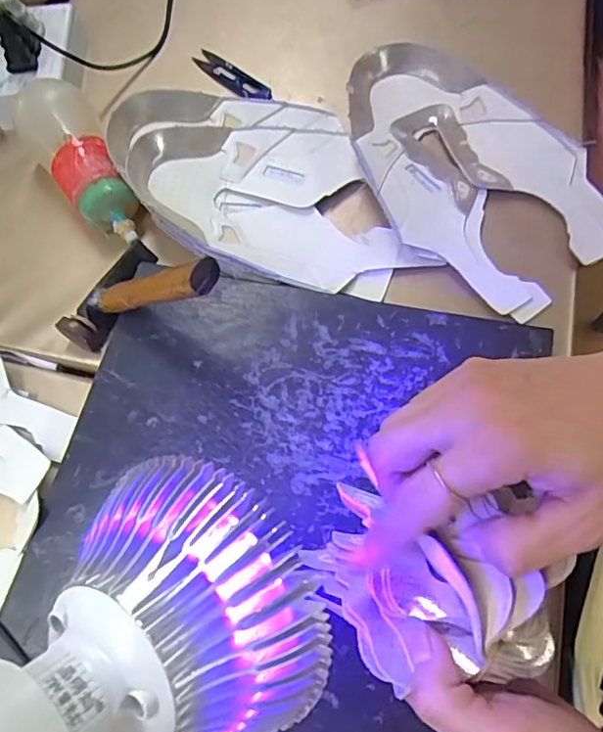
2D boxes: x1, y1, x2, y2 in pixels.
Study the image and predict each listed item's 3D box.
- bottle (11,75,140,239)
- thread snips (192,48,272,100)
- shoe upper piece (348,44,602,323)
[{"bbox_3d":[-0.184,-0.164,0.460,0.061,0.059,0.156,-26,68,-8],"label":"bottle"},{"bbox_3d":[-0.064,-0.276,0.525,0.027,0.015,0.099,-37,71,-13],"label":"thread snips"},{"bbox_3d":[0.138,-0.167,0.453,0.172,0.027,0.252,-36,71,-13],"label":"shoe upper piece"}]

